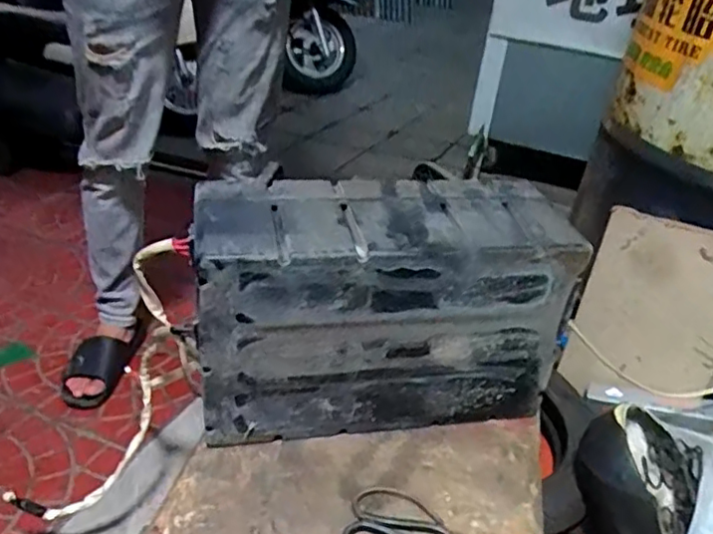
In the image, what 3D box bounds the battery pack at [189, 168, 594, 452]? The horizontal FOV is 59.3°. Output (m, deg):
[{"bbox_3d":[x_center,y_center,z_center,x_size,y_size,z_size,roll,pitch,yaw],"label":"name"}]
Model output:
[{"bbox_3d":[0.020,0.038,0.658,0.355,0.216,0.146,-1,33,-14],"label":"battery pack"}]

